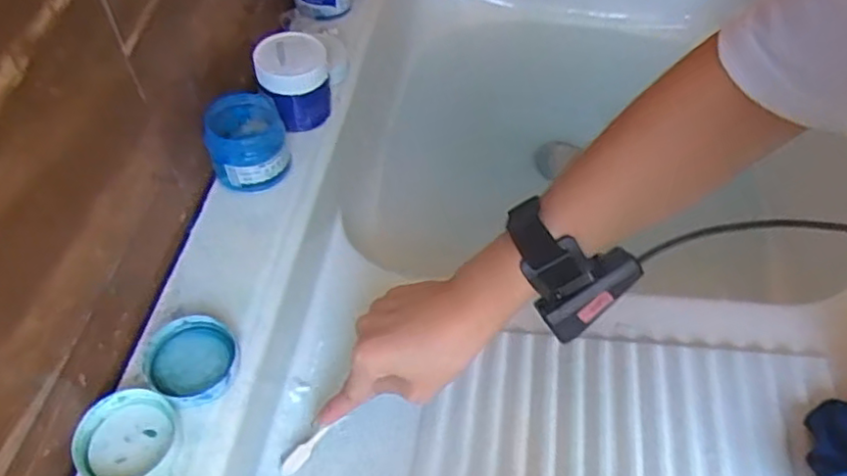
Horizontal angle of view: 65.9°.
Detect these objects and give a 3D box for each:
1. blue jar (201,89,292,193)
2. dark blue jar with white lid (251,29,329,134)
[{"bbox_3d":[-0.132,-0.072,0.491,0.056,0.054,0.054,1,52,-1],"label":"blue jar"},{"bbox_3d":[-0.103,-0.124,0.525,0.055,0.059,0.052,1,52,-1],"label":"dark blue jar with white lid"}]

